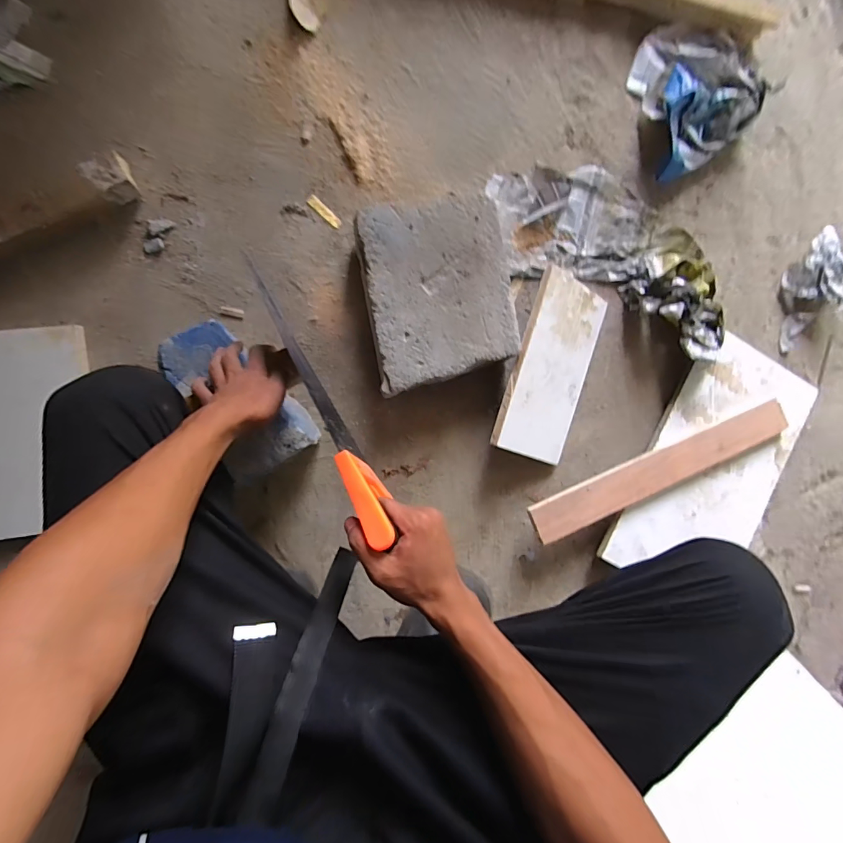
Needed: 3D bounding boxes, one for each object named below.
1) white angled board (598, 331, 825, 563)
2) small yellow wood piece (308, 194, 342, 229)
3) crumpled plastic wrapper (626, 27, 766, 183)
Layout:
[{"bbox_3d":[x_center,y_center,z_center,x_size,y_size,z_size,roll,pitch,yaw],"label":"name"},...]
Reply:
[{"bbox_3d":[0.476,0.073,0.704,0.238,0.045,0.410,26,88,-7],"label":"white angled board"},{"bbox_3d":[-0.142,-0.308,0.629,0.058,0.004,0.016,43,86,-6],"label":"small yellow wood piece"},{"bbox_3d":[0.454,-0.523,0.668,0.220,0.073,0.242,-13,93,-7],"label":"crumpled plastic wrapper"}]

